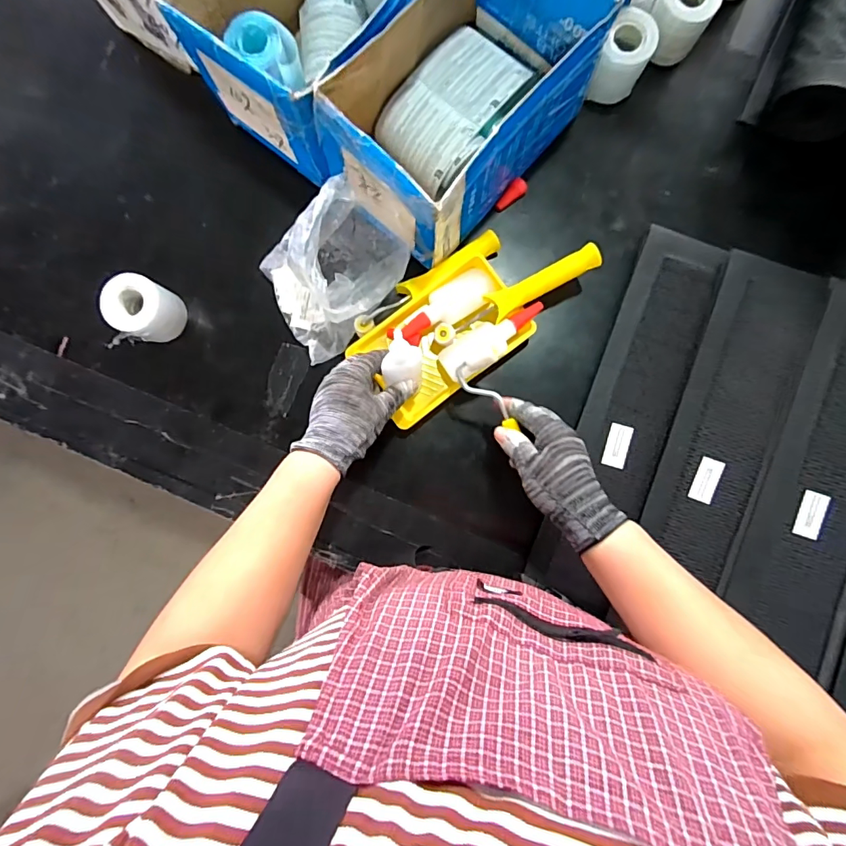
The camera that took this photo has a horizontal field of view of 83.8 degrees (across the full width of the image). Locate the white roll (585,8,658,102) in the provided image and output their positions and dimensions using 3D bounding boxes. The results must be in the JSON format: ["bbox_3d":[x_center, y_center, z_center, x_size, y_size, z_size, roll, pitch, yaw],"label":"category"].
[{"bbox_3d":[0.231,-0.418,0.547,0.056,0.065,0.066,27,90,1],"label":"white roll"}]

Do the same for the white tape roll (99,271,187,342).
[{"bbox_3d":[-0.328,-0.134,0.559,0.065,0.067,0.065,0,89,0],"label":"white tape roll"}]

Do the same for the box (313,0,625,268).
[{"bbox_3d":[0.041,-0.335,0.499,0.163,0.136,0.269,42,90,1],"label":"box"}]

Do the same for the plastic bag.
[{"bbox_3d":[-0.099,-0.166,0.536,0.153,0.121,0.135,-29,89,0],"label":"plastic bag"}]

